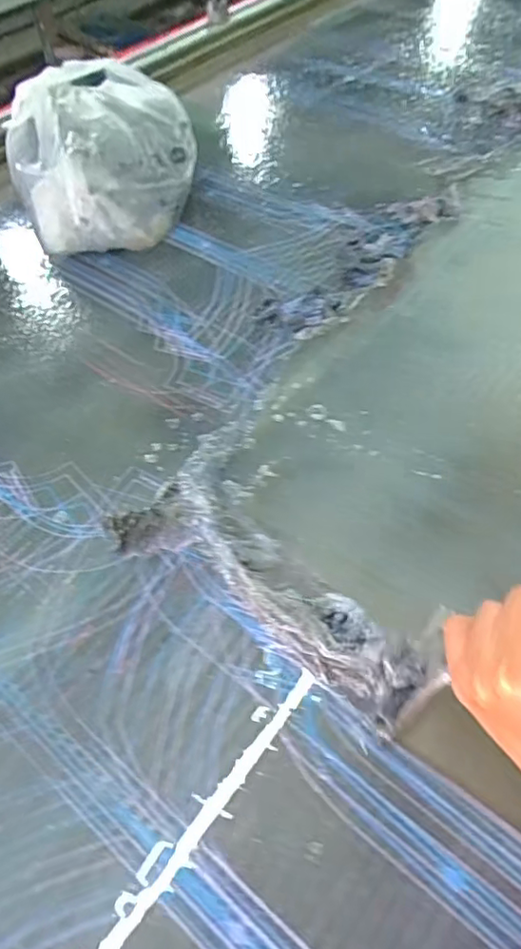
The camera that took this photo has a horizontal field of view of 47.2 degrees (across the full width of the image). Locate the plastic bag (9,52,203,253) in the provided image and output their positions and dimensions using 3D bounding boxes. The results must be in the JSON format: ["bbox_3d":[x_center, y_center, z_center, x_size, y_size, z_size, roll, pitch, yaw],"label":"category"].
[{"bbox_3d":[-0.189,-0.388,0.720,0.215,0.126,0.245,-19,54,-9],"label":"plastic bag"}]

